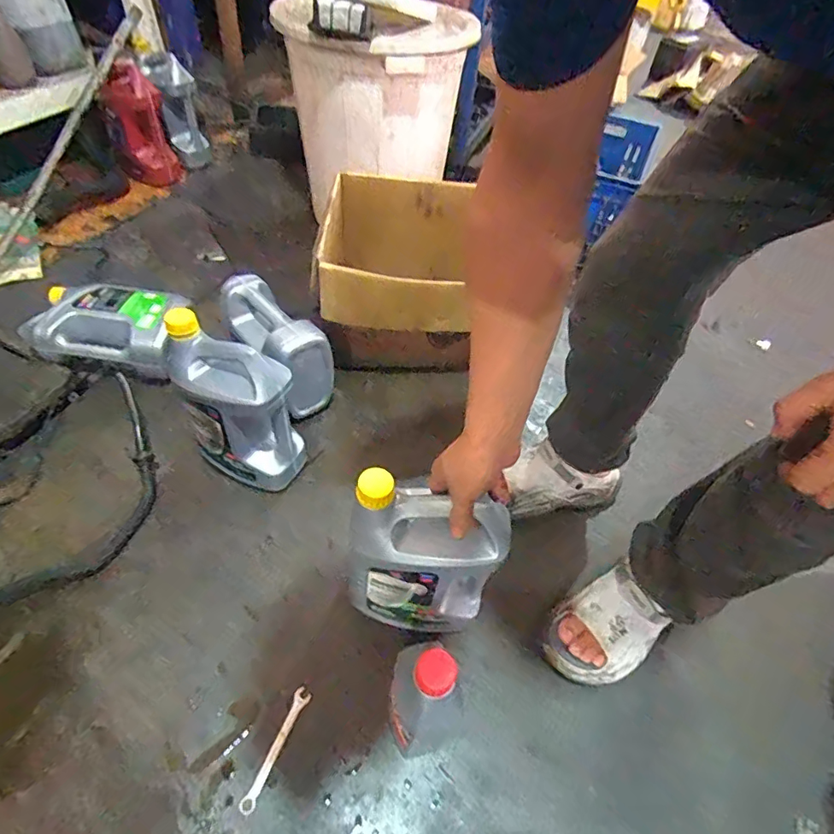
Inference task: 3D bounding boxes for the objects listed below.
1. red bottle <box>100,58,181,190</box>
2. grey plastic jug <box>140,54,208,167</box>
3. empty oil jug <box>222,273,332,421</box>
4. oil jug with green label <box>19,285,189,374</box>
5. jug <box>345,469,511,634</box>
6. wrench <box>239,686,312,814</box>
[{"bbox_3d":[-0.760,-0.778,1.382,0.113,0.293,0.152,38,56,23],"label":"red bottle"},{"bbox_3d":[-0.675,-0.868,1.421,0.124,0.285,0.126,-24,35,-23],"label":"grey plastic jug"},{"bbox_3d":[-0.284,-0.139,0.991,0.253,0.207,0.102,39,56,24],"label":"empty oil jug"},{"bbox_3d":[-0.645,-0.196,1.042,0.304,0.100,0.191,5,49,-3],"label":"oil jug with green label"},{"bbox_3d":[0.008,0.193,0.671,0.191,0.278,0.092,10,51,2],"label":"jug"},{"bbox_3d":[-0.186,0.435,0.659,0.021,0.005,0.146,21,52,11],"label":"wrench"}]

